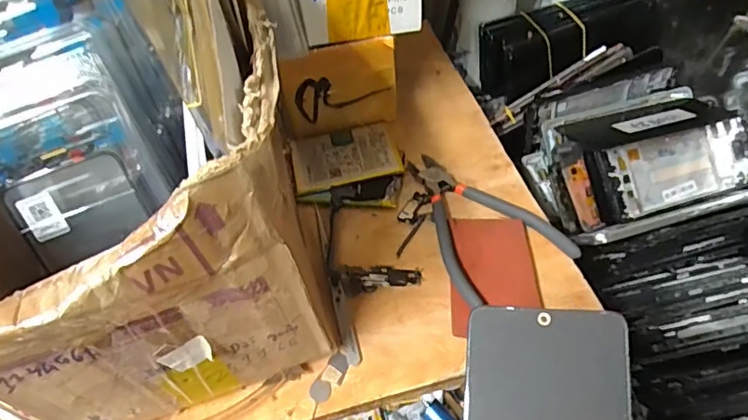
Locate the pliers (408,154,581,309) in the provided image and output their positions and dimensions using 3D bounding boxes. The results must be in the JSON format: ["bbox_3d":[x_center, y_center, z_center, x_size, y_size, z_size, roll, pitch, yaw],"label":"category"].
[{"bbox_3d":[0.079,0.000,0.416,0.094,0.011,0.144,-23,54,-13],"label":"pliers"}]

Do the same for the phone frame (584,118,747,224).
[{"bbox_3d":[0.275,-0.036,0.480,0.159,0.009,0.065,-12,87,-7],"label":"phone frame"}]

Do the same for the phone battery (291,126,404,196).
[{"bbox_3d":[-0.024,-0.045,0.464,0.091,0.011,0.067,-11,52,-4],"label":"phone battery"}]

